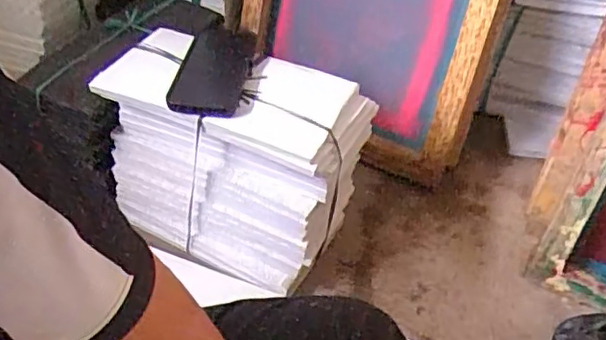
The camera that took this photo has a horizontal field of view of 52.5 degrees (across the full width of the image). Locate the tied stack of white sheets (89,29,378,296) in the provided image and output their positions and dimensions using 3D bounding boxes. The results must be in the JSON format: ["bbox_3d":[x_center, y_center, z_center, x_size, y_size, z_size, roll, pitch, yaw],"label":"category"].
[{"bbox_3d":[-0.081,-0.011,0.786,0.274,0.219,0.166,18,47,17],"label":"tied stack of white sheets"}]

